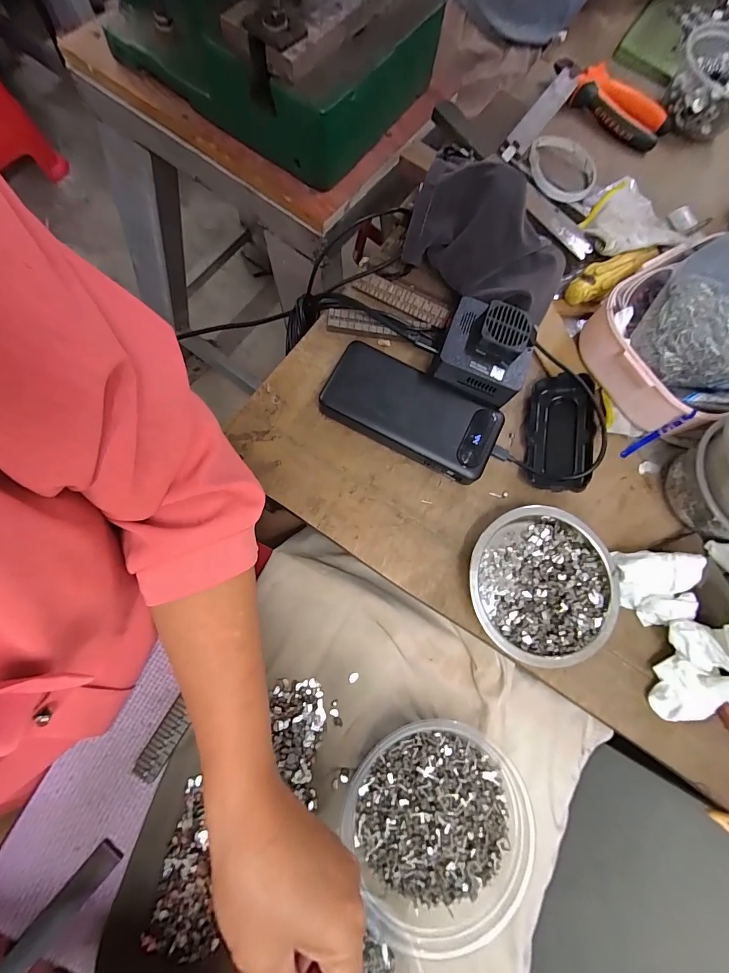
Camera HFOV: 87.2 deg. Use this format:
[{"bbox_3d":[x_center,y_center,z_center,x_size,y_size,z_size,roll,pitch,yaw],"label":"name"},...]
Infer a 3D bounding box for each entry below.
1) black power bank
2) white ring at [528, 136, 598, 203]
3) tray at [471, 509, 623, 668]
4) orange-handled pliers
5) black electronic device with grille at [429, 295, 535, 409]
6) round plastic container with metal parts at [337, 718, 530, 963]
[{"bbox_3d":[0.042,-0.067,0.338,0.151,0.024,0.072,27,75,1],"label":"black power bank"},{"bbox_3d":[0.216,-0.349,0.417,0.074,0.013,0.081,1,79,-4],"label":"white ring"},{"bbox_3d":[0.146,0.080,0.314,0.117,0.024,0.119,1,76,-6],"label":"tray"},{"bbox_3d":[0.293,-0.451,0.453,0.150,0.025,0.048,25,76,-7],"label":"orange-handled pliers"},{"bbox_3d":[0.108,-0.121,0.337,0.078,0.044,0.076,25,76,1],"label":"black electronic device with grille"},{"bbox_3d":[0.055,0.244,0.280,0.129,0.038,0.127,1,76,-6],"label":"round plastic container with metal parts"}]

